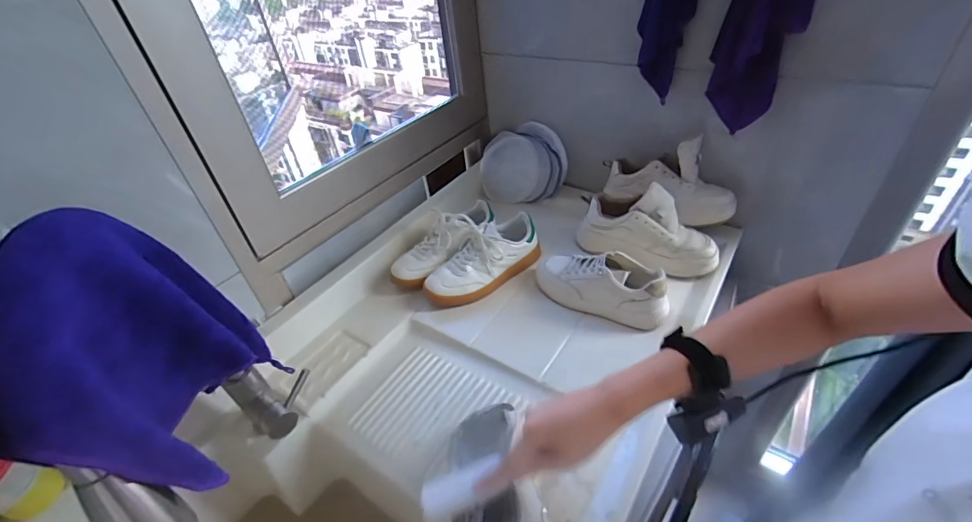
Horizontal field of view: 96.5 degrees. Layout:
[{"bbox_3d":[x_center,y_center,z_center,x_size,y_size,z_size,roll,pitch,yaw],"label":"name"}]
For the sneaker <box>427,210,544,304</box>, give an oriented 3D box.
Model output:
[{"bbox_3d":[-0.004,0.001,0.801,0.227,0.091,0.082,-31,45,-26],"label":"sneaker"}]

